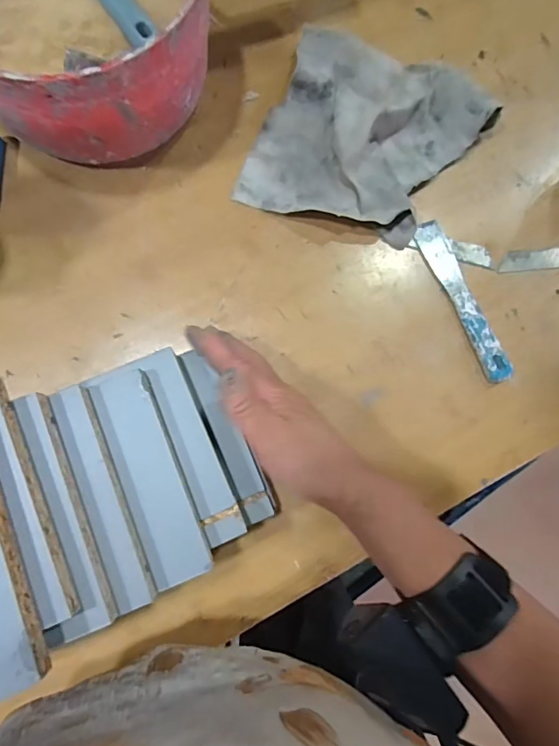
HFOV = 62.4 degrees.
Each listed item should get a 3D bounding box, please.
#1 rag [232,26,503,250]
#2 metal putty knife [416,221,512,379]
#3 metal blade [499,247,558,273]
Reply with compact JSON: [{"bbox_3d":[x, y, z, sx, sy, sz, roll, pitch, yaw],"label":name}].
[{"bbox_3d":[0.071,-0.191,0.376,0.175,0.032,0.151,15,82,-2],"label":"rag"},{"bbox_3d":[0.150,-0.060,0.372,0.024,0.013,0.140,-23,85,-6],"label":"metal putty knife"},{"bbox_3d":[0.233,-0.097,0.388,0.097,0.005,0.018,-6,90,0],"label":"metal blade"}]

